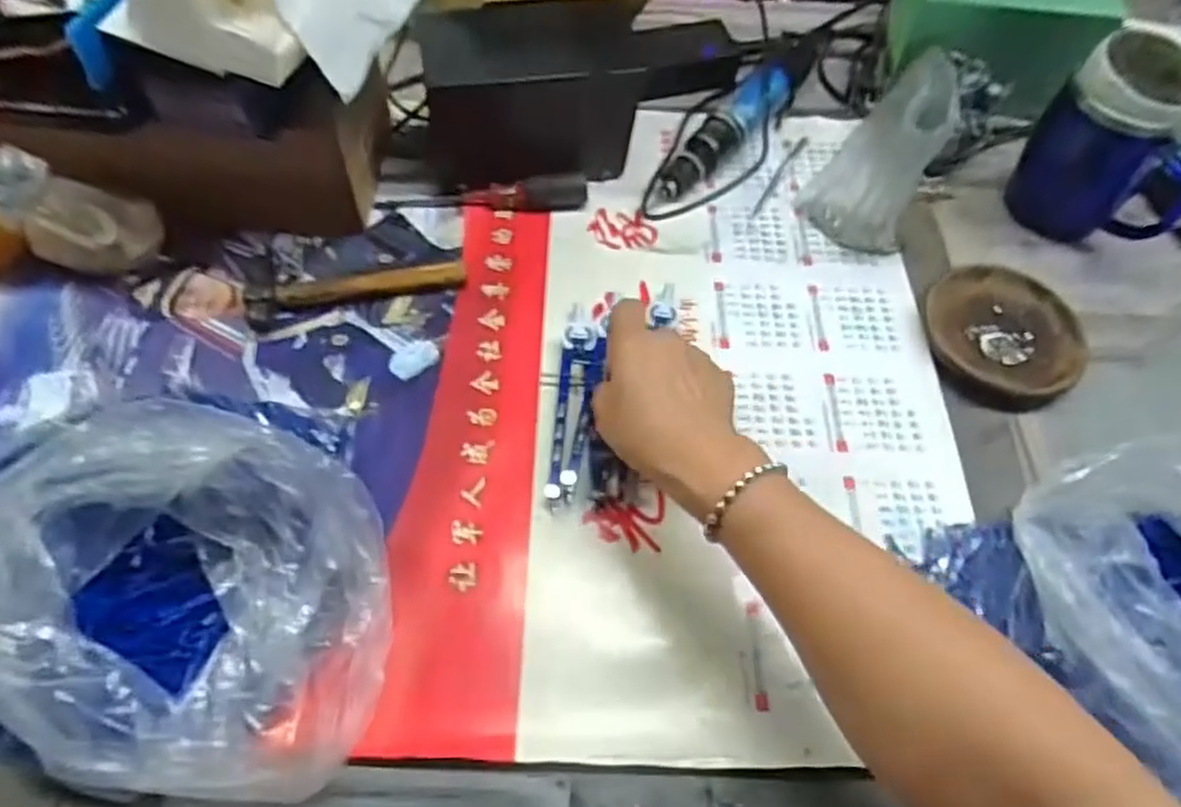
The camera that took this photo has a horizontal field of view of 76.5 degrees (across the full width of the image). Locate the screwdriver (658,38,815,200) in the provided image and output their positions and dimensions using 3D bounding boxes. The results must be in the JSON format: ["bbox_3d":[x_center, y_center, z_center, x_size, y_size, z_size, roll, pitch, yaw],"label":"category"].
[{"bbox_3d":[0.132,-0.245,0.639,0.044,0.042,0.230,32,62,16],"label":"screwdriver"}]

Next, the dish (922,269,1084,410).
[{"bbox_3d":[0.294,-0.048,0.532,0.105,0.017,0.112,1,58,-2],"label":"dish"}]

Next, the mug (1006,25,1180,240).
[{"bbox_3d":[0.398,-0.192,0.560,0.120,0.135,0.083,34,63,17],"label":"mug"}]

